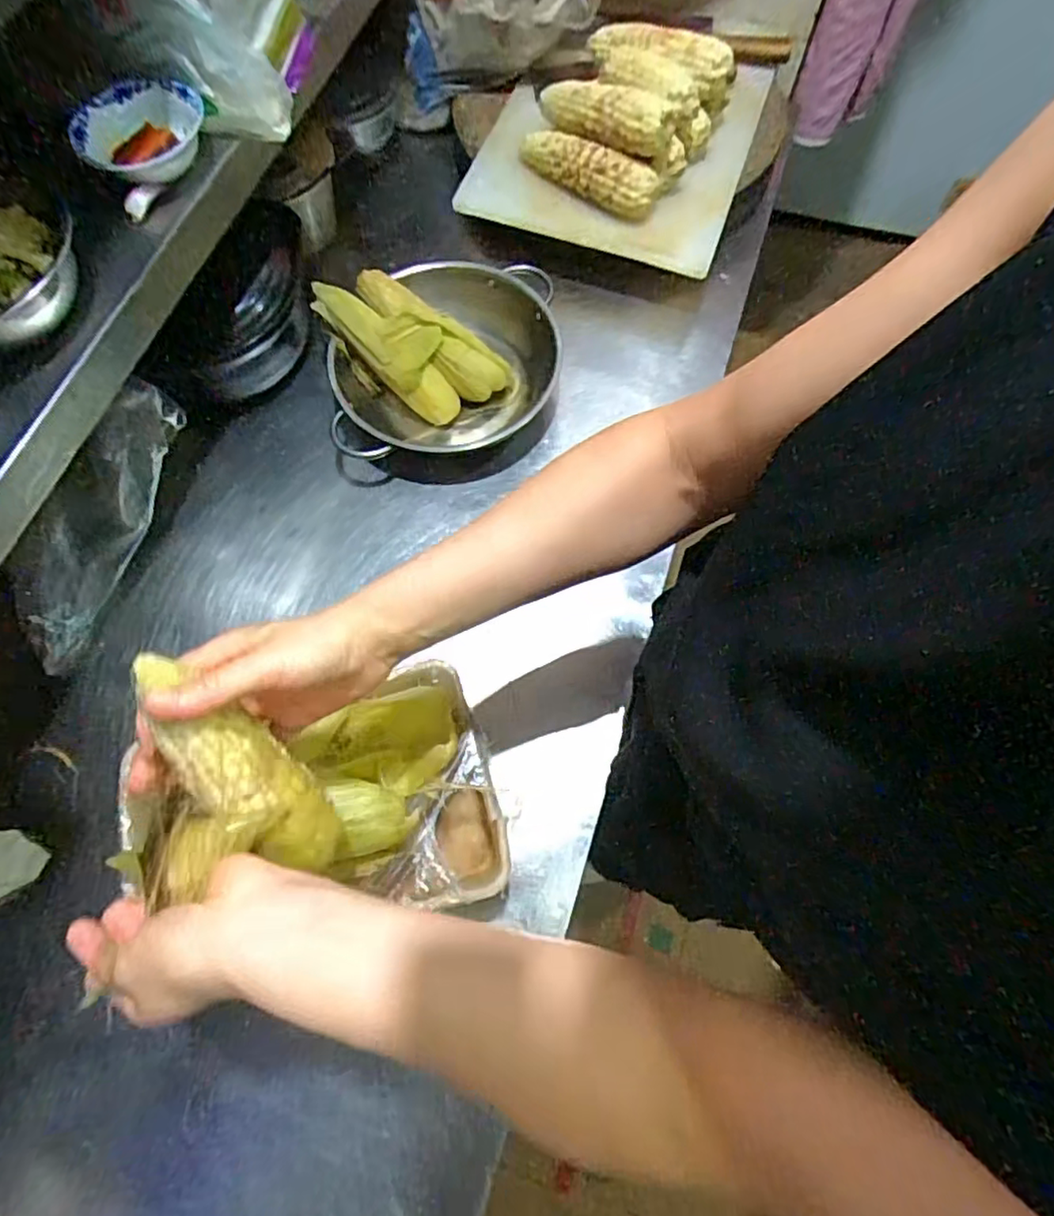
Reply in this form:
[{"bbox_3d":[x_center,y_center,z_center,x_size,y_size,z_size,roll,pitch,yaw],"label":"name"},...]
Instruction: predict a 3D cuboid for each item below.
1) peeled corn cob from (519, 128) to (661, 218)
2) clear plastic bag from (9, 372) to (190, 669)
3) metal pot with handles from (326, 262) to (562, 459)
[{"bbox_3d":[0.073,-0.550,0.777,0.190,0.049,0.064,19,71,8],"label":"peeled corn cob"},{"bbox_3d":[-0.460,-0.091,0.656,0.021,0.089,0.306,26,89,44],"label":"clear plastic bag"},{"bbox_3d":[-0.097,-0.291,0.759,0.269,0.091,0.267,-1,70,1],"label":"metal pot with handles"}]

